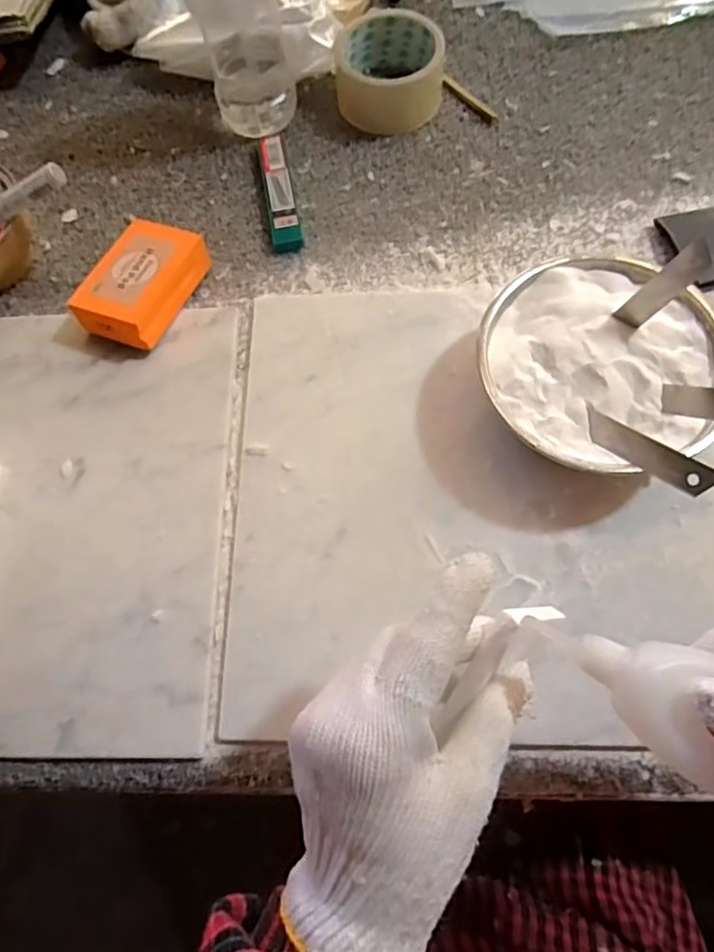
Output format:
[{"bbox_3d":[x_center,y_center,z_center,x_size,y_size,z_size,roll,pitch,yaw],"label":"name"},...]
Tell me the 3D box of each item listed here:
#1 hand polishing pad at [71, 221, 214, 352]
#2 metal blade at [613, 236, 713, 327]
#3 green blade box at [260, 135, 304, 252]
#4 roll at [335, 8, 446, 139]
[{"bbox_3d":[-0.158,-0.141,0.449,0.060,0.034,0.095,21,69,10],"label":"hand polishing pad"},{"bbox_3d":[0.185,-0.114,0.368,0.017,0.004,0.059,47,112,2],"label":"metal blade"},{"bbox_3d":[-0.062,-0.228,0.493,0.022,0.011,0.111,-10,67,-2],"label":"green blade box"},{"bbox_3d":[0.027,-0.334,0.510,0.087,0.043,0.082,-1,67,2],"label":"roll"}]

